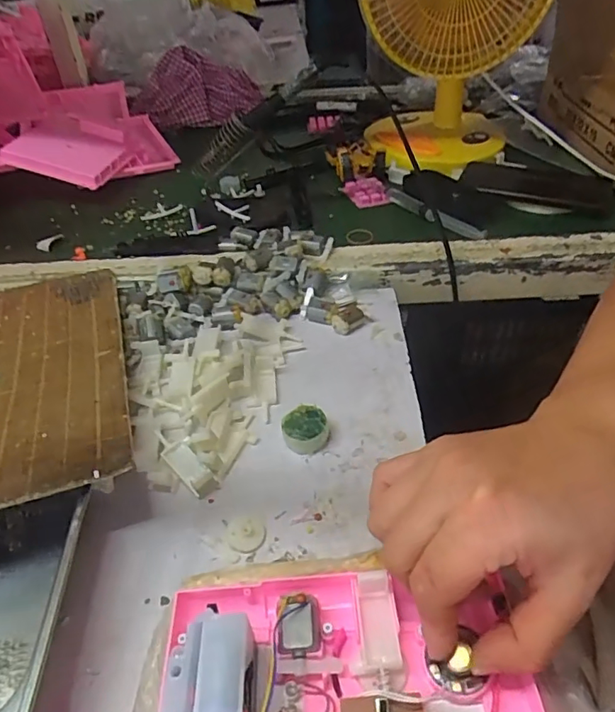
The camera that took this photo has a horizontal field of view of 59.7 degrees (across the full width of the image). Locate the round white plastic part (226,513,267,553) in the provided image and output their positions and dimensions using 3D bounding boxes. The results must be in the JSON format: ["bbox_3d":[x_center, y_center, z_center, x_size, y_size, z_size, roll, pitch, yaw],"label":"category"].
[{"bbox_3d":[-0.038,0.109,0.333,0.023,0.010,0.024,-1,42,1],"label":"round white plastic part"}]

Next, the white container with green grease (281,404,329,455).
[{"bbox_3d":[-0.002,0.053,0.385,0.032,0.015,0.031,-1,42,1],"label":"white container with green grease"}]

